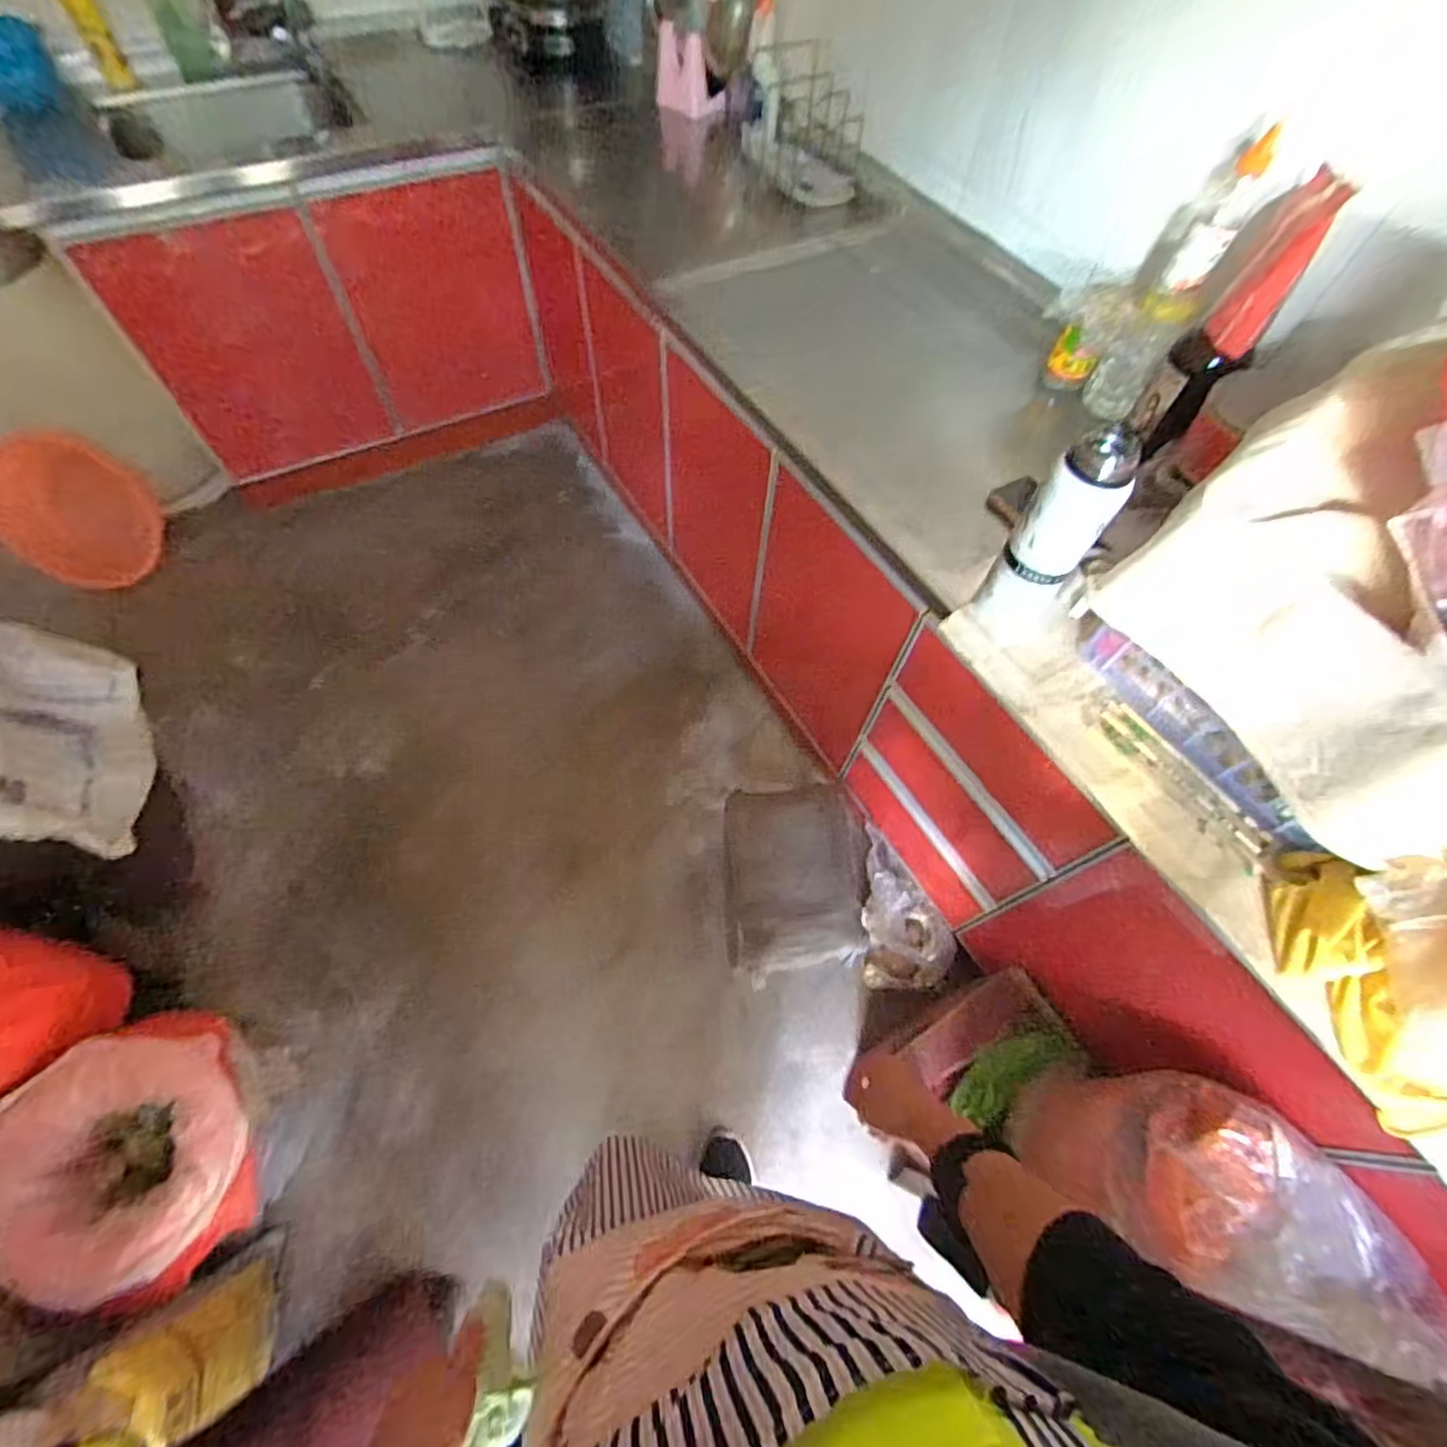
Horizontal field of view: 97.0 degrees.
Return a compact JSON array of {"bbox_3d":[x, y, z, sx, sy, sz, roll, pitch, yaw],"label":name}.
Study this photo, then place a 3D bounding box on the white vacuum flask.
[{"bbox_3d":[0.352,-0.193,0.703,0.101,0.264,0.089,37,65,16],"label":"white vacuum flask"}]

